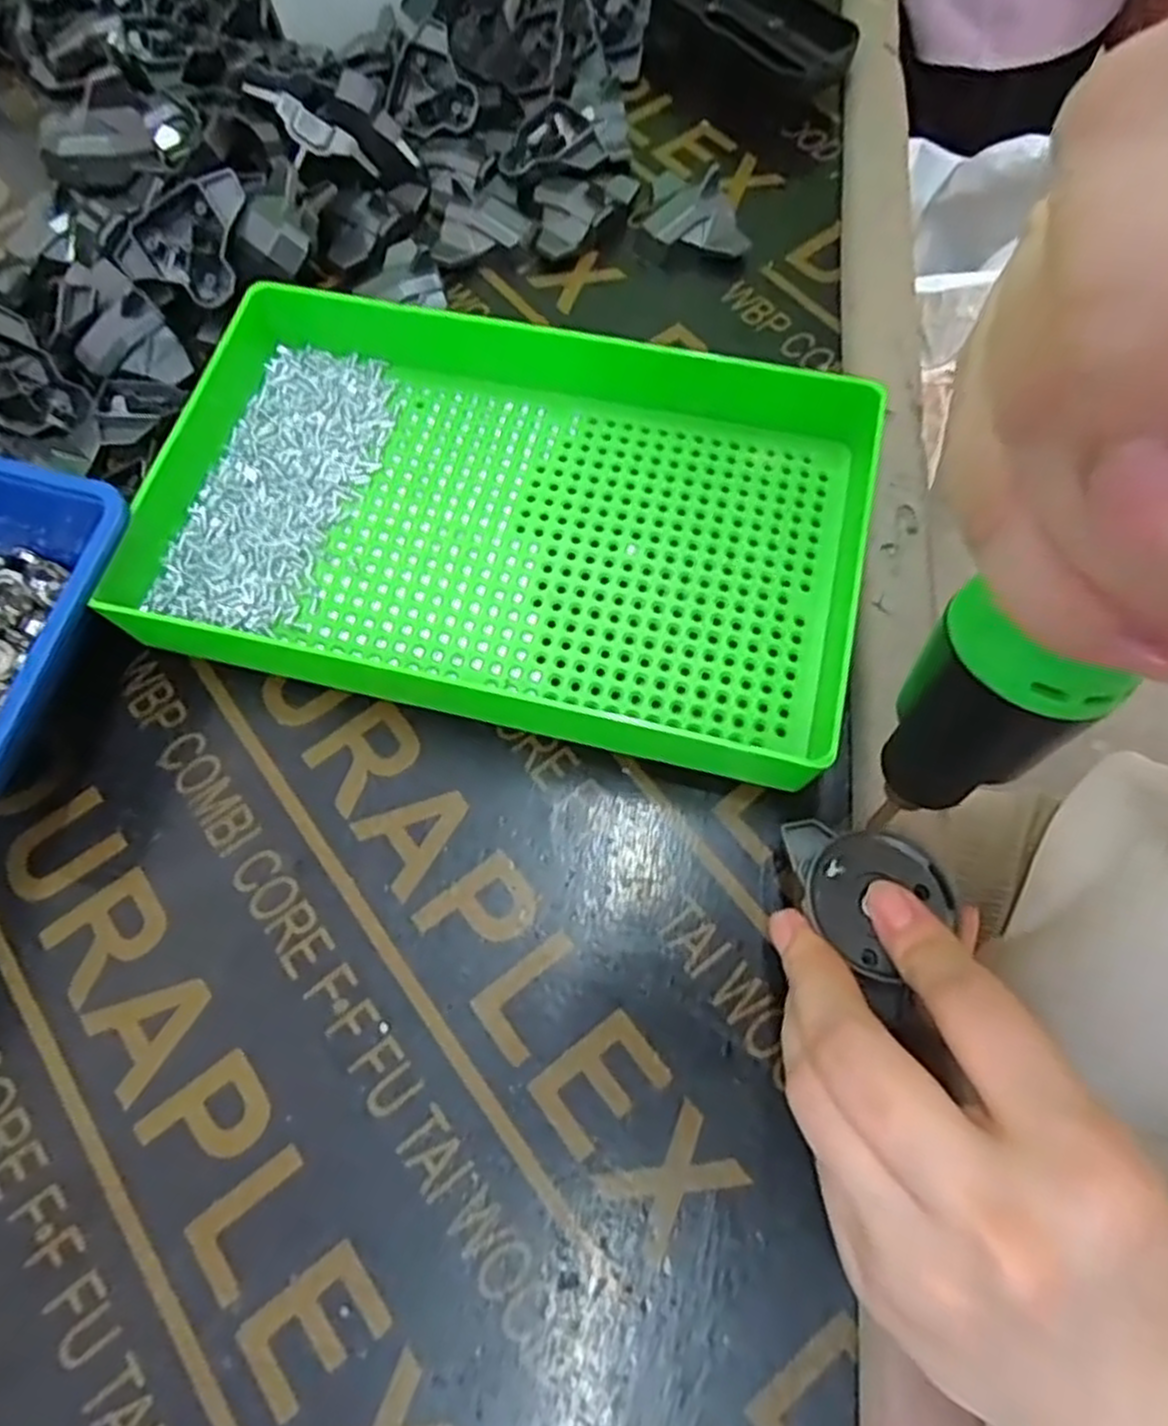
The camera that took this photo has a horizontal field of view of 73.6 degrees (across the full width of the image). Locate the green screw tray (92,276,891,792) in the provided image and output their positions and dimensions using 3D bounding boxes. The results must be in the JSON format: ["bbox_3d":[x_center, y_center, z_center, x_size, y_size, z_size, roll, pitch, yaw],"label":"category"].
[{"bbox_3d":[-0.031,-0.069,0.281,0.258,0.037,0.144,13,70,6],"label":"green screw tray"}]

